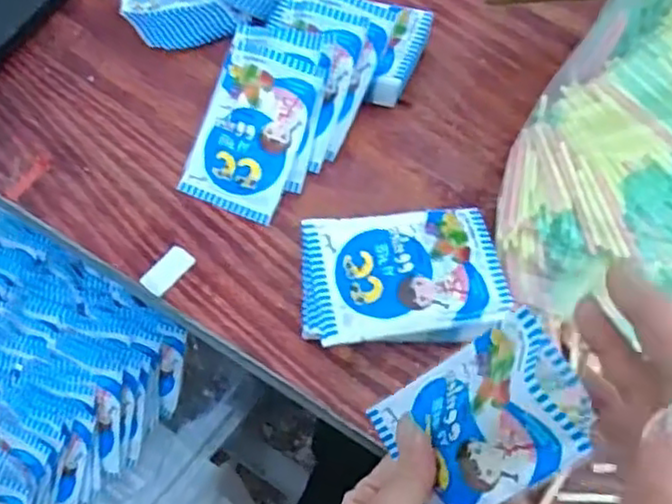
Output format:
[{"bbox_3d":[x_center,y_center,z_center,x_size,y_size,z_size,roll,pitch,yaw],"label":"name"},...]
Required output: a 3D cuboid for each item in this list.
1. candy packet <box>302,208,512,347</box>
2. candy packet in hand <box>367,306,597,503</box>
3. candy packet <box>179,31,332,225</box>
[{"bbox_3d":[0.036,0.010,0.401,0.109,0.007,0.075,-7,62,-3],"label":"candy packet"},{"bbox_3d":[0.056,0.073,0.298,0.019,0.097,0.063,6,53,-34],"label":"candy packet in hand"},{"bbox_3d":[-0.054,-0.077,0.453,0.067,0.012,0.104,21,91,11],"label":"candy packet"}]

